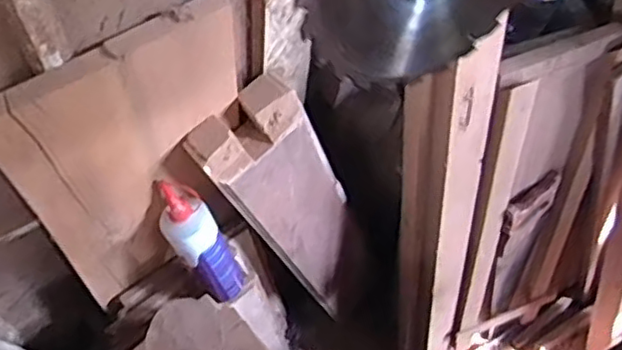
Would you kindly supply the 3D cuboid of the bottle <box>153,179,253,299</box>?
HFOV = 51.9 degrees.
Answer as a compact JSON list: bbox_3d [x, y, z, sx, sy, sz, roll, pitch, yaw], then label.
[{"bbox_3d":[-0.159,0.089,0.897,0.071,0.256,0.073,-43,49,-17],"label":"bottle"}]

